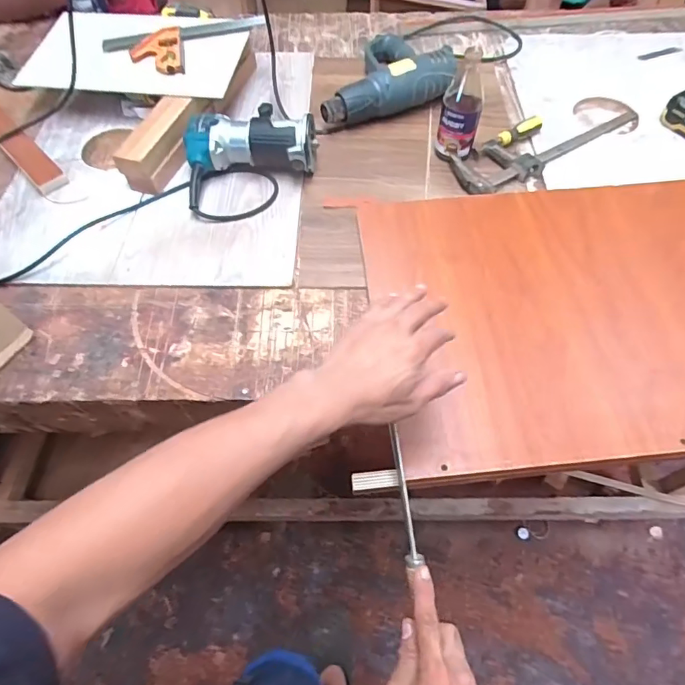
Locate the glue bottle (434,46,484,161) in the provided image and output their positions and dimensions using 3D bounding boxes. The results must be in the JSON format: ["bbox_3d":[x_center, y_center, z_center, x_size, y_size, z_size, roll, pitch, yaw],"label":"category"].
[{"bbox_3d":[0.187,-0.364,0.751,0.060,0.146,0.062,20,63,13],"label":"glue bottle"}]

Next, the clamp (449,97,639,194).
[{"bbox_3d":[0.356,-0.348,0.828,0.401,0.039,0.106,-31,64,-15],"label":"clamp"}]

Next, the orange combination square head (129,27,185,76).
[{"bbox_3d":[-0.327,-0.513,0.841,0.088,0.015,0.139,-11,59,-6],"label":"orange combination square head"}]

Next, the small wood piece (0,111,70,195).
[{"bbox_3d":[-0.600,-0.377,0.842,0.046,0.014,0.418,-40,67,-19],"label":"small wood piece"}]

